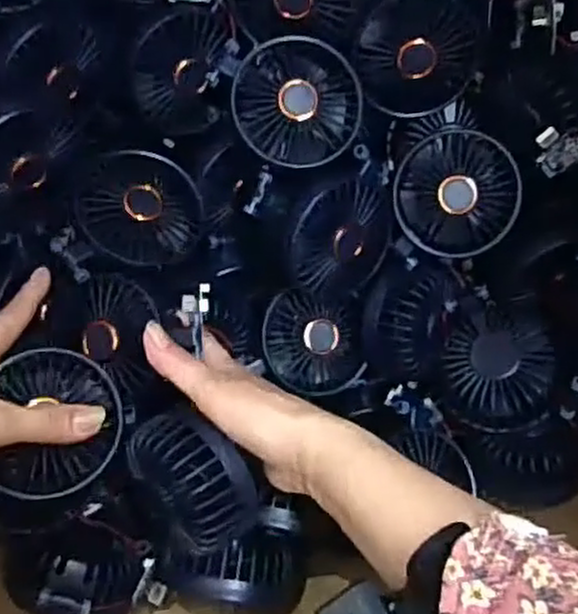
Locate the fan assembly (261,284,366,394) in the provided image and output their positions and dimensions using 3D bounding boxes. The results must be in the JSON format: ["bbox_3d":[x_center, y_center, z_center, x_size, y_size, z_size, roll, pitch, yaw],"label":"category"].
[{"bbox_3d":[0.020,0.026,0.558,0.074,0.025,0.073,0,99,3],"label":"fan assembly"}]

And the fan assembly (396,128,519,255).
[{"bbox_3d":[0.114,-0.078,0.523,0.080,0.028,0.084,2,94,29],"label":"fan assembly"}]

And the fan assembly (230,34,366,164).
[{"bbox_3d":[0.006,-0.136,0.514,0.082,0.043,0.082,-4,98,4],"label":"fan assembly"}]

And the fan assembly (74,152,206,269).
[{"bbox_3d":[-0.100,-0.068,0.525,0.084,0.014,0.075,7,84,-24],"label":"fan assembly"}]

